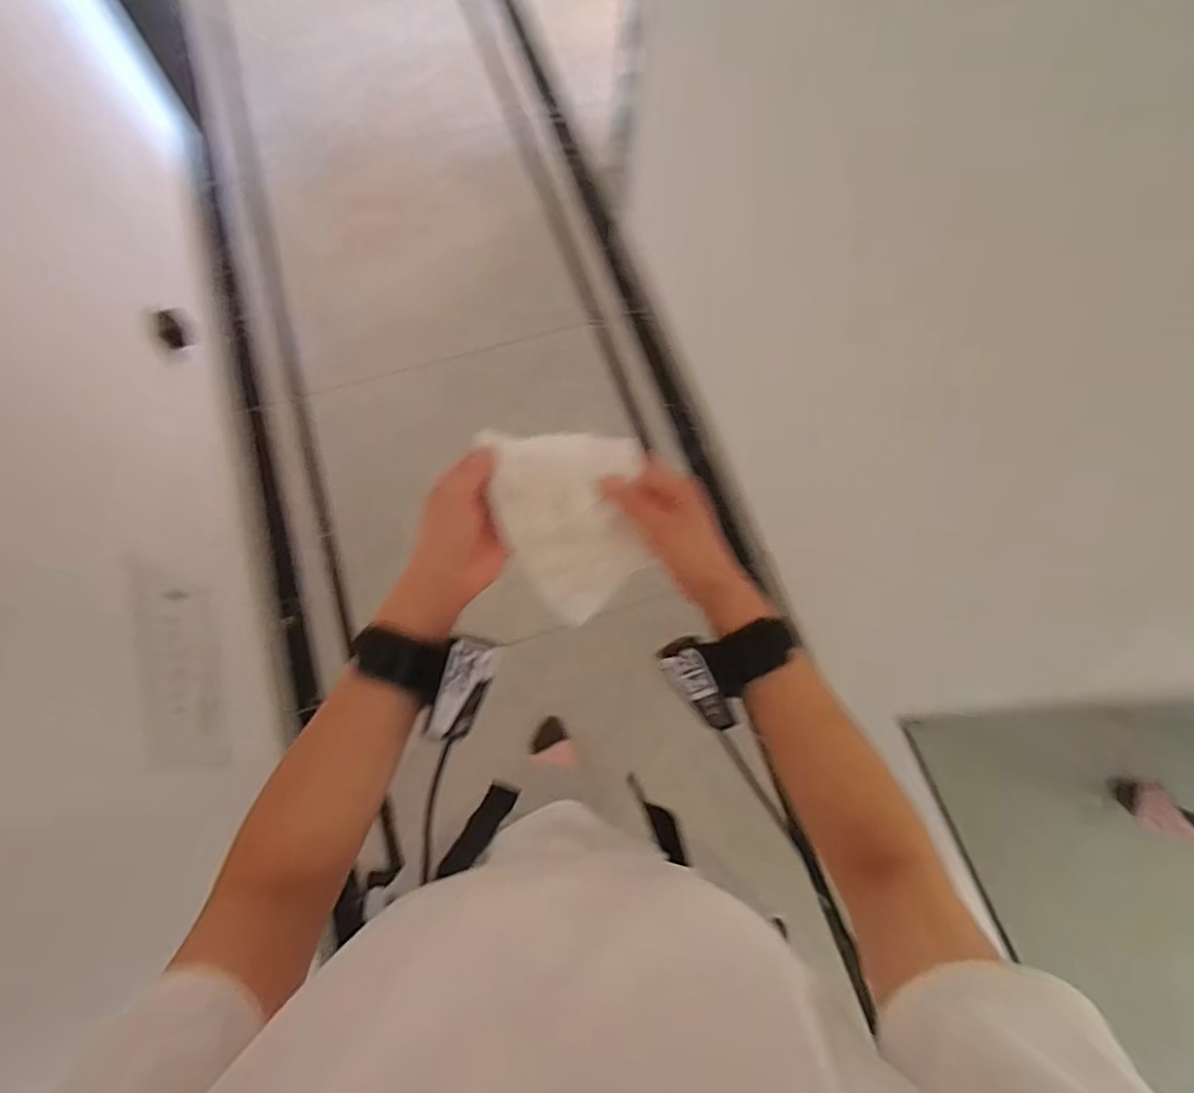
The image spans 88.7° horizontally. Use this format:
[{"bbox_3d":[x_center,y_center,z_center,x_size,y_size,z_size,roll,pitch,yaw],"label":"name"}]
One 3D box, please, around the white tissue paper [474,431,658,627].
[{"bbox_3d":[-0.017,-0.018,0.484,0.111,0.088,0.128,-10,73,-3],"label":"white tissue paper"}]

